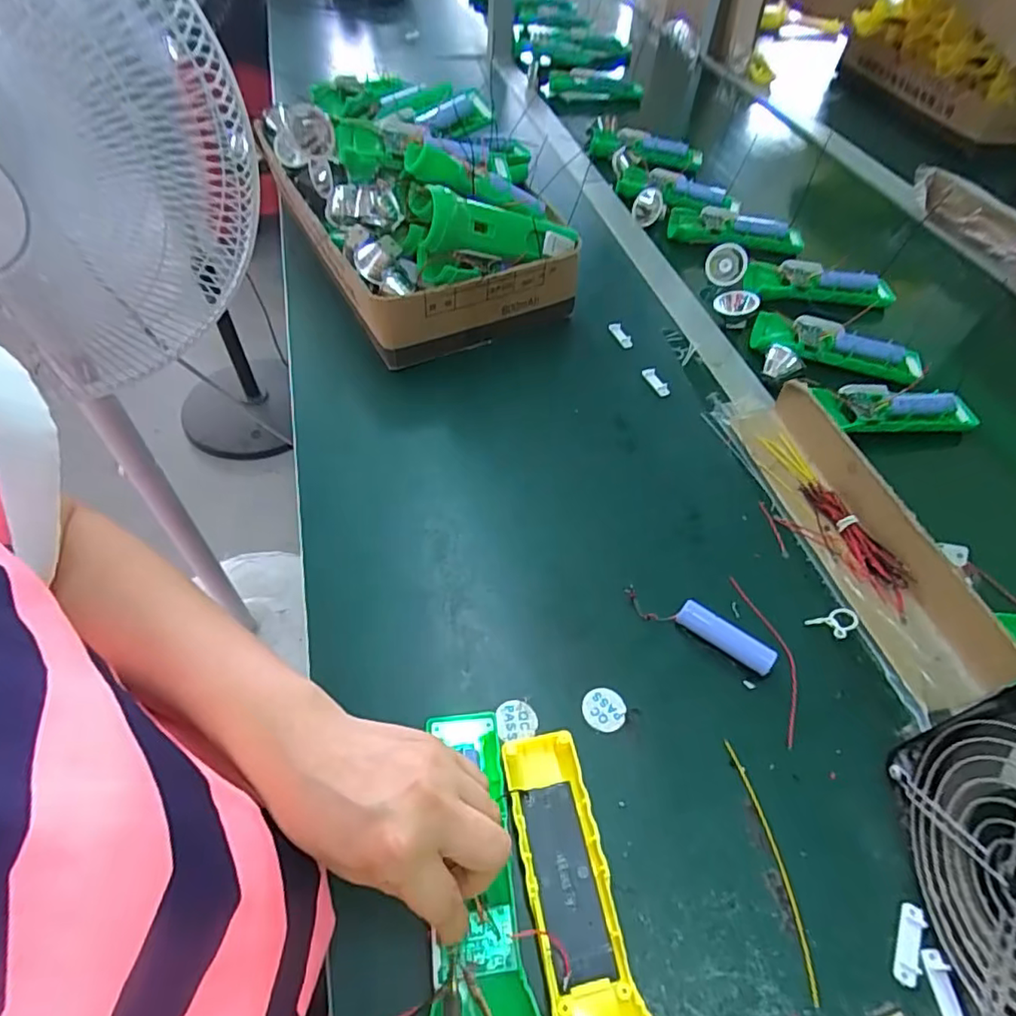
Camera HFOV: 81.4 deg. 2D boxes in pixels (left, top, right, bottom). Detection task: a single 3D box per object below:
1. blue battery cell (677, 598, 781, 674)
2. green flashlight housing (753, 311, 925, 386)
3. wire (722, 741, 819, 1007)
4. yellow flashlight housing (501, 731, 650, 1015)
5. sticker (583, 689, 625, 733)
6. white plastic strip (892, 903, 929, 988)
[{"bbox_3d":[0.147,0.089,0.402,0.067,0.022,0.015,31,57,20],"label":"blue battery cell"},{"bbox_3d":[0.340,-0.166,0.604,0.170,0.024,0.047,16,53,11],"label":"green flashlight housing"},{"bbox_3d":[0.148,0.195,0.331,0.010,0.004,0.125,-6,52,-6],"label":"wire"},{"bbox_3d":[0.034,0.204,0.307,0.048,0.024,0.162,-6,52,-7],"label":"yellow flashlight housing"},{"bbox_3d":[0.061,0.128,0.378,0.027,0.004,0.026,9,52,5],"label":"sticker"},{"bbox_3d":[0.209,0.226,0.305,0.013,0.004,0.039,26,56,17],"label":"white plastic strip"}]

